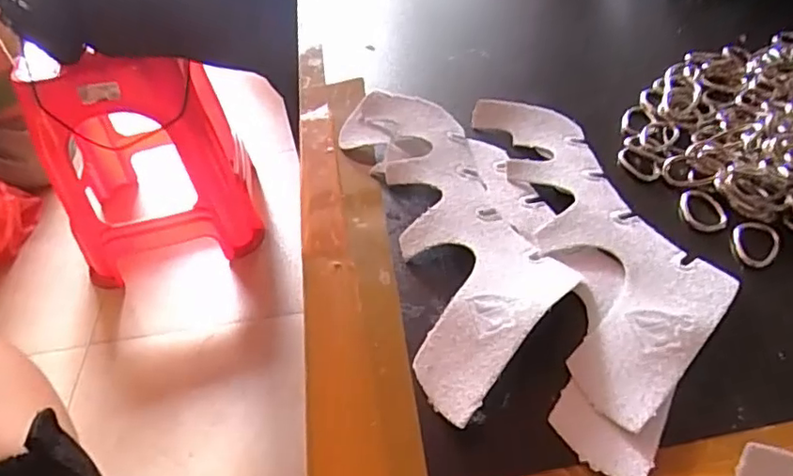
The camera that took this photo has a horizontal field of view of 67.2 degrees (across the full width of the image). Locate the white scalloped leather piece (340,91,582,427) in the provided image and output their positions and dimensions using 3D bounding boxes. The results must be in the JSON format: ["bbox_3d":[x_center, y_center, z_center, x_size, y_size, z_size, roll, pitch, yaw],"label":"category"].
[{"bbox_3d":[0.027,-0.015,0.307,0.079,0.015,0.218,-14,45,-6],"label":"white scalloped leather piece"}]

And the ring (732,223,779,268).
[{"bbox_3d":[0.169,0.002,0.282,0.020,0.004,0.027,23,52,27],"label":"ring"}]

